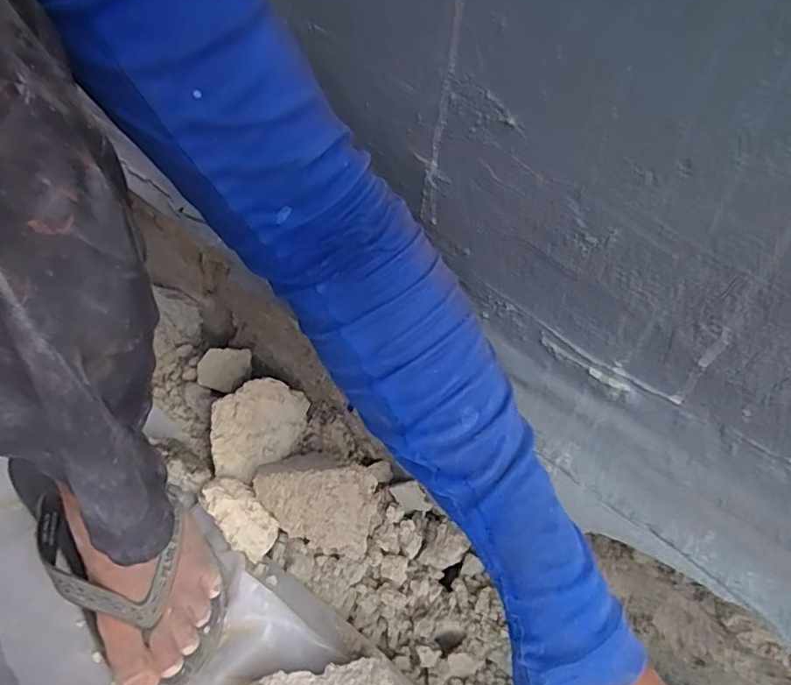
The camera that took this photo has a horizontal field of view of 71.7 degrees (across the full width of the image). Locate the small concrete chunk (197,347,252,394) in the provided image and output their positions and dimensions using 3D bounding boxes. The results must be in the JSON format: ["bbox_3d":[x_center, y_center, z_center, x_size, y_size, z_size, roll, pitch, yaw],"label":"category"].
[{"bbox_3d":[-0.175,0.028,0.565,0.052,0.025,0.044,7,88,4],"label":"small concrete chunk"}]

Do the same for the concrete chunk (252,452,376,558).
[{"bbox_3d":[-0.066,0.132,0.475,0.102,0.067,0.063,22,48,14],"label":"concrete chunk"}]

